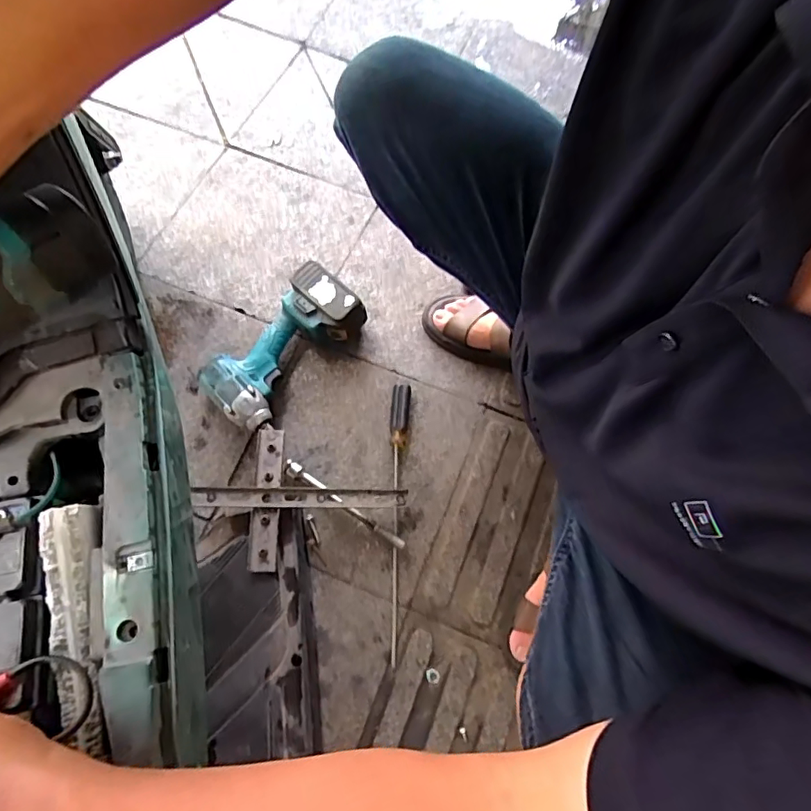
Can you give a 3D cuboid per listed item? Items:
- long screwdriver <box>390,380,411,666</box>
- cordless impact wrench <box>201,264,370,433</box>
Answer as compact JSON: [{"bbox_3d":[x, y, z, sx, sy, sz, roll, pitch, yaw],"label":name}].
[{"bbox_3d":[-0.015,0.149,0.730,0.026,0.028,0.378,3,72,0],"label":"long screwdriver"},{"bbox_3d":[-0.179,-0.082,0.776,0.113,0.082,0.245,40,78,9],"label":"cordless impact wrench"}]

